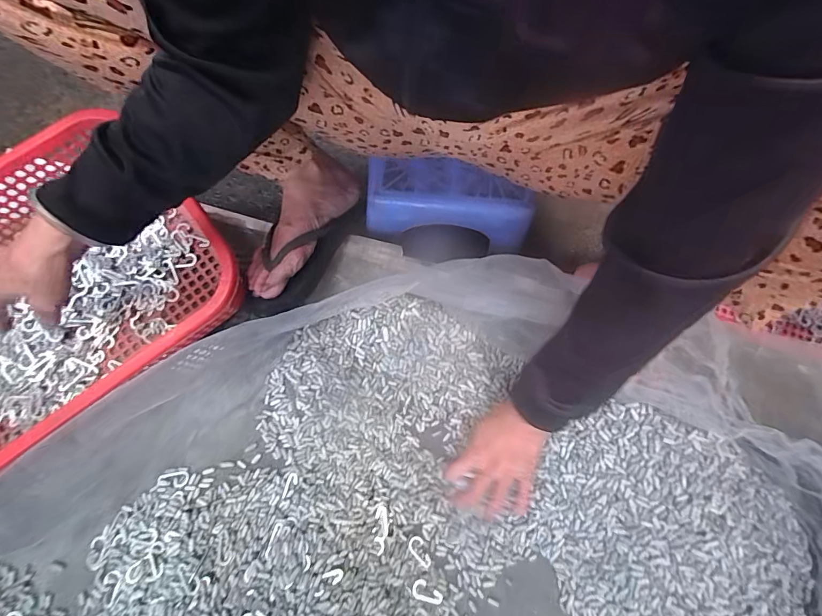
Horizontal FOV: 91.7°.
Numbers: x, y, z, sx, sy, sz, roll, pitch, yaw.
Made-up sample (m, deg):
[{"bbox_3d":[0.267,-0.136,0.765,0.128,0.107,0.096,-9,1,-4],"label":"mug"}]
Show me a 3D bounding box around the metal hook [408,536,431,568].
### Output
[{"bbox_3d":[0.010,0.298,0.484,0.018,0.005,0.036,-22,81,-4],"label":"metal hook"}]

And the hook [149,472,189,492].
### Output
[{"bbox_3d":[-0.302,0.216,0.497,0.045,0.004,0.018,-7,80,-2],"label":"hook"}]

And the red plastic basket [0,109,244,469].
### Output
[{"bbox_3d":[-0.456,0.010,0.480,0.459,0.111,0.302,-36,82,-6],"label":"red plastic basket"}]

